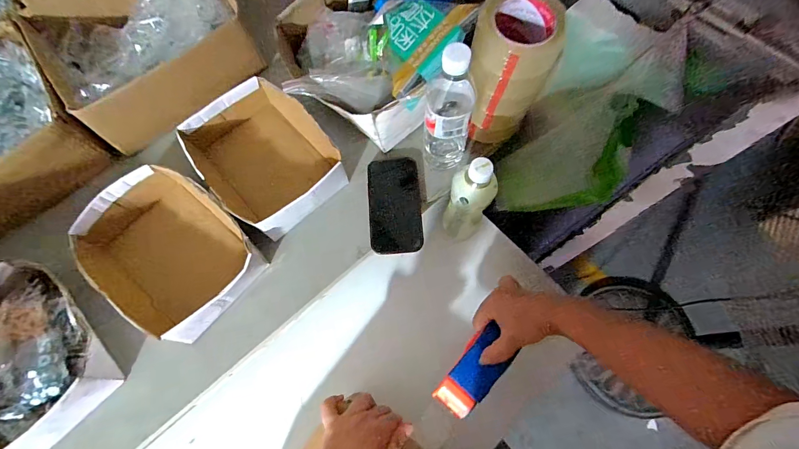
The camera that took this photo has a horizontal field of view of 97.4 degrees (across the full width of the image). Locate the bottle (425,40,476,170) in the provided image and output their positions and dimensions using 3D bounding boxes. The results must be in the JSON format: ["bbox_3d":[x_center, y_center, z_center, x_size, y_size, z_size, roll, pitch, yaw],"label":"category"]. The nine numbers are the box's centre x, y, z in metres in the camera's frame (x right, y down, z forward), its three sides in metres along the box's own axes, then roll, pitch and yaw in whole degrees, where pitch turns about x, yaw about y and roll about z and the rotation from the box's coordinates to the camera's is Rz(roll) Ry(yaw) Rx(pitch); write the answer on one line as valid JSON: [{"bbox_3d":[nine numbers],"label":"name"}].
[{"bbox_3d":[0.069,-0.150,0.494,0.072,0.217,0.061,3,70,3],"label":"bottle"}]

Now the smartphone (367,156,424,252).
[{"bbox_3d":[-0.008,-0.033,0.572,0.083,0.011,0.159,-5,69,1],"label":"smartphone"}]

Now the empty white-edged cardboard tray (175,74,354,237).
[{"bbox_3d":[-0.225,-0.105,0.590,0.203,0.080,0.251,-40,73,-12],"label":"empty white-edged cardboard tray"}]

